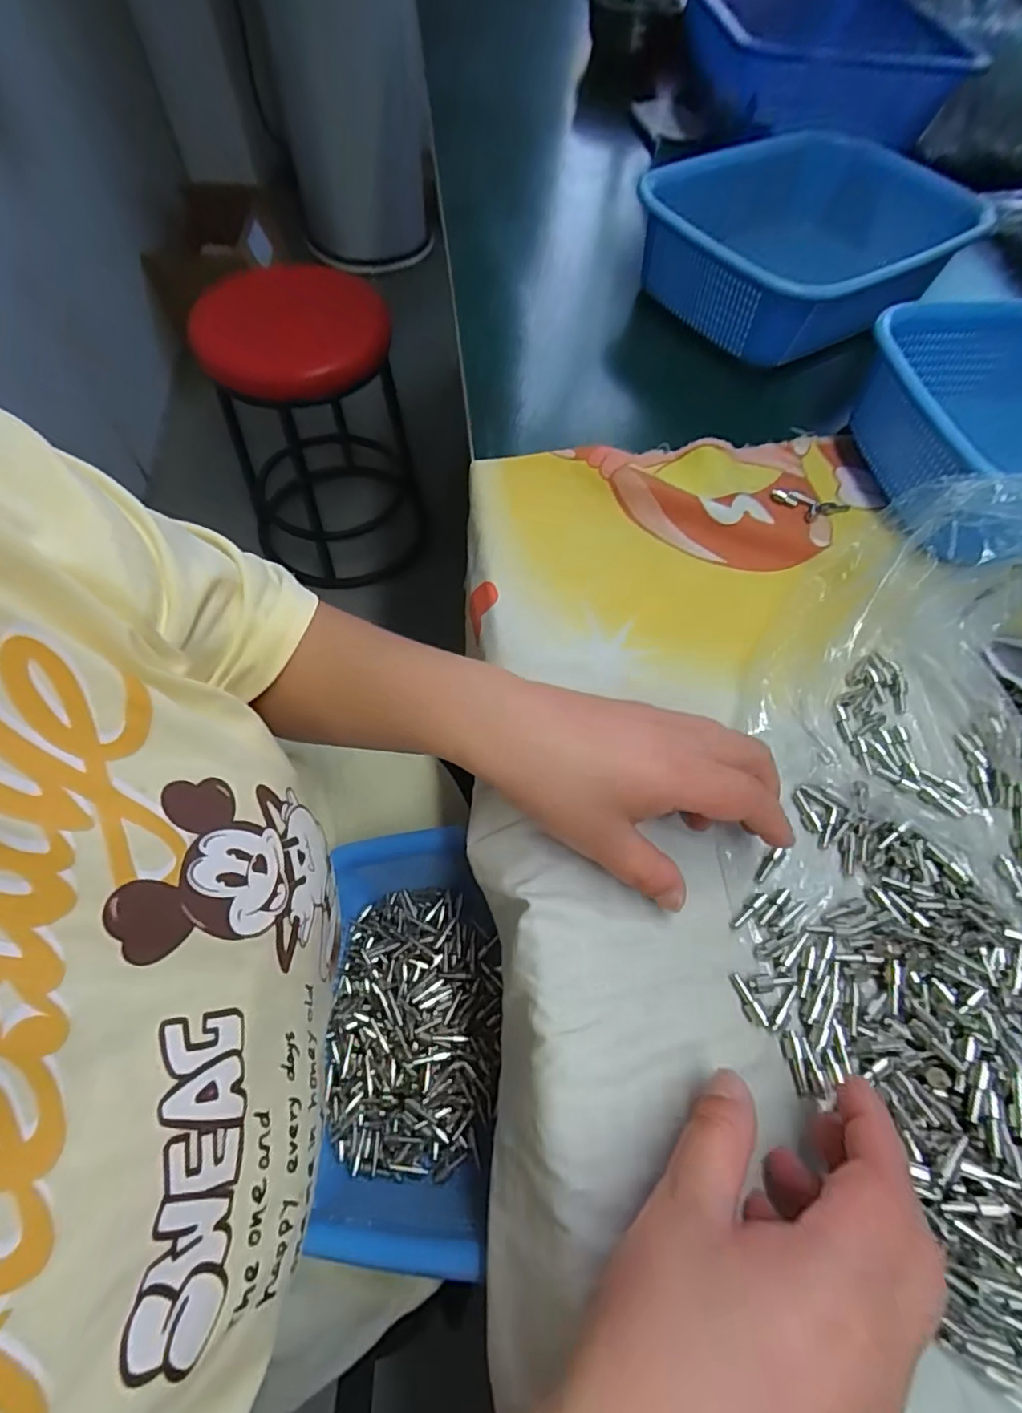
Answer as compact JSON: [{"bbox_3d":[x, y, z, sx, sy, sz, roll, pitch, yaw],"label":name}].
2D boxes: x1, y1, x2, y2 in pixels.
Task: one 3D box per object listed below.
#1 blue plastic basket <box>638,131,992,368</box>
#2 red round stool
[{"bbox_3d":[0.255,-0.389,0.495,0.276,0.089,0.201,-29,67,-17],"label":"blue plastic basket"},{"bbox_3d":[-0.384,-0.568,1.187,0.366,0.463,0.349,-17,65,-12],"label":"red round stool"}]

